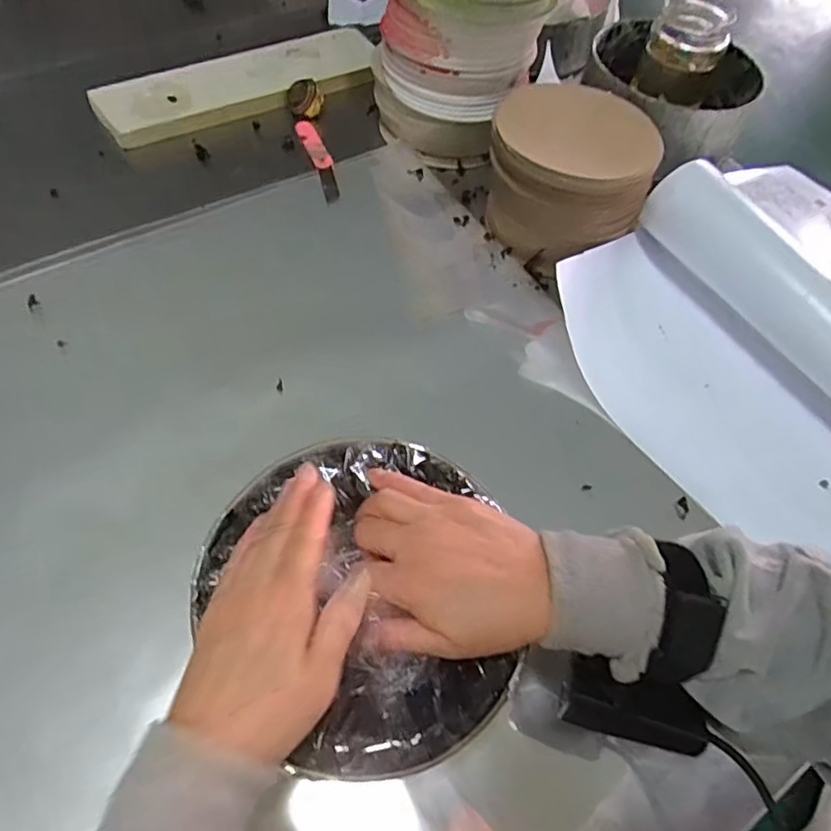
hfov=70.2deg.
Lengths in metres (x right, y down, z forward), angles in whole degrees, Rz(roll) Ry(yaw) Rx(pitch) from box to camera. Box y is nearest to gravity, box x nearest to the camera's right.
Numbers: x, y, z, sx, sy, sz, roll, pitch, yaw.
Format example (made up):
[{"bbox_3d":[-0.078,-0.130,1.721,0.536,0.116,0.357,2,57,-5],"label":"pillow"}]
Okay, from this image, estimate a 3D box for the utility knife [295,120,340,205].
[{"bbox_3d":[-0.106,-0.283,0.654,0.022,0.015,0.142,-16,61,-13],"label":"utility knife"}]

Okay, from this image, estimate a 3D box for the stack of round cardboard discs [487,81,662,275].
[{"bbox_3d":[0.148,-0.220,0.565,0.136,0.116,0.134,28,61,12],"label":"stack of round cardboard discs"}]

